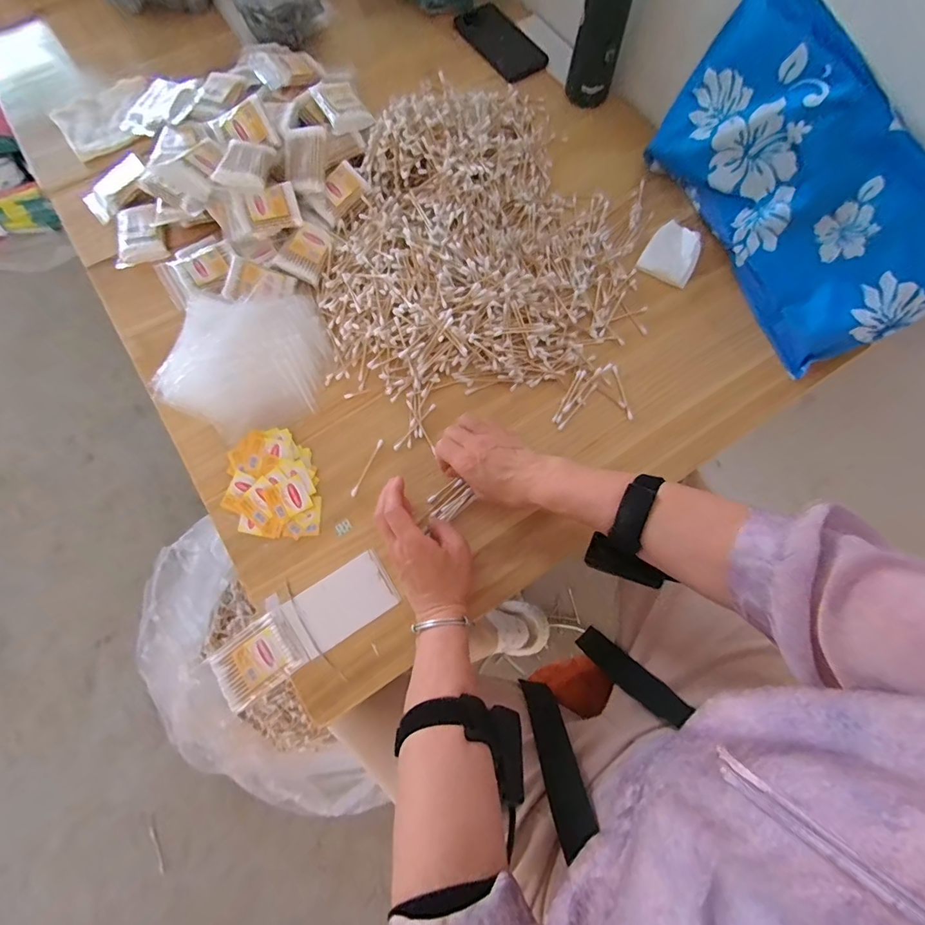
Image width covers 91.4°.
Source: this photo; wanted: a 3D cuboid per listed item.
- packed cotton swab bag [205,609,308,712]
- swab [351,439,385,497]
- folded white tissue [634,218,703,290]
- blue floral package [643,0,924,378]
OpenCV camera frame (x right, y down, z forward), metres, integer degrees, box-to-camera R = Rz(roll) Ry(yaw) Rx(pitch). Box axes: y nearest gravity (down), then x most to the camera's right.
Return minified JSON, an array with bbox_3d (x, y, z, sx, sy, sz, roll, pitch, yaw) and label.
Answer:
[{"bbox_3d":[-0.197,0.187,0.430,0.079,0.013,0.061,-35,75,-11],"label":"packed cotton swab bag"},{"bbox_3d":[-0.105,0.005,0.495,0.007,0.004,0.070,23,73,7],"label":"swab"},{"bbox_3d":[0.262,-0.263,0.558,0.064,0.018,0.074,32,74,10],"label":"folded white tissue"},{"bbox_3d":[0.349,-0.292,0.478,0.047,0.194,0.372,-24,78,-29],"label":"blue floral package"}]

